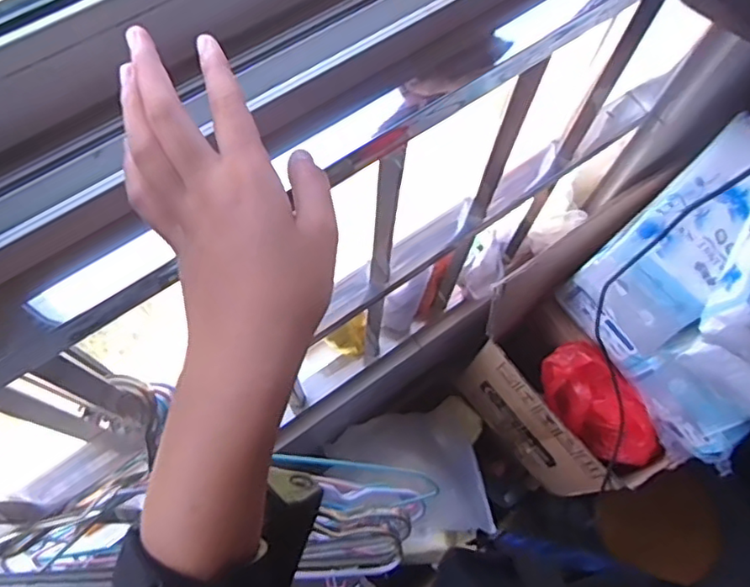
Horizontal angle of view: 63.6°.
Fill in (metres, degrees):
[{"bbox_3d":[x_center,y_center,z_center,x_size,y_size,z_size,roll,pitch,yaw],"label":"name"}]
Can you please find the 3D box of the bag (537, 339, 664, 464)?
[{"bbox_3d":[0.329,0.160,0.878,0.198,0.114,0.088,40,72,12],"label":"bag"}]

